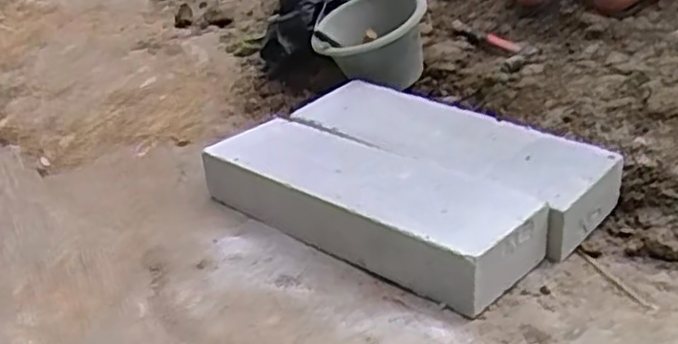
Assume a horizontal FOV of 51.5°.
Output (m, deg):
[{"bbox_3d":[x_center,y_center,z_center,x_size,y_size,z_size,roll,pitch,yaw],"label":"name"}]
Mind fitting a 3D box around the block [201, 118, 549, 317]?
[{"bbox_3d":[0.032,0.026,1.172,0.605,0.094,0.210,22,38,35],"label":"block"}]

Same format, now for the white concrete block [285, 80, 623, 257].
[{"bbox_3d":[0.188,-0.036,1.280,0.595,0.112,0.211,24,39,37],"label":"white concrete block"}]

